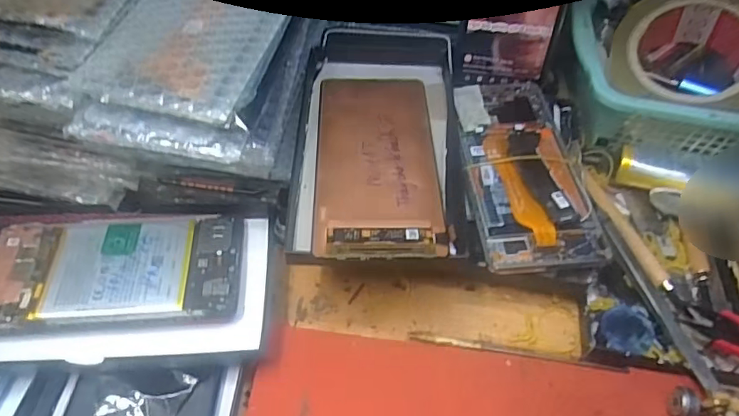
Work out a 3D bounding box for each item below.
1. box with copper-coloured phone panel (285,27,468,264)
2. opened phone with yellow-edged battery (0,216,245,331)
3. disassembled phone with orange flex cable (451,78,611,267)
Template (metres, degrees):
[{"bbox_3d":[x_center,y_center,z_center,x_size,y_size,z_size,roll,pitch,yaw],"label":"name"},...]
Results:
[{"bbox_3d":[0.009,-0.055,0.352,0.105,0.026,0.225,3,52,-2],"label":"box with copper-coloured phone panel"},{"bbox_3d":[-0.151,0.033,0.306,0.151,0.005,0.075,-2,49,-7],"label":"opened phone with yellow-edged battery"},{"bbox_3d":[0.102,-0.031,0.355,0.073,0.009,0.160,-4,53,0],"label":"disassembled phone with orange flex cable"}]

